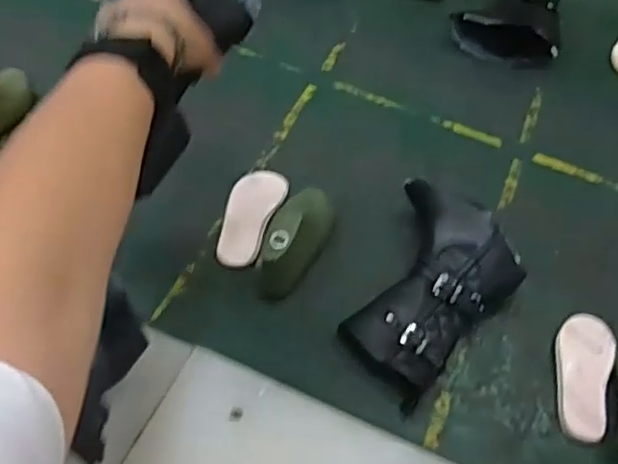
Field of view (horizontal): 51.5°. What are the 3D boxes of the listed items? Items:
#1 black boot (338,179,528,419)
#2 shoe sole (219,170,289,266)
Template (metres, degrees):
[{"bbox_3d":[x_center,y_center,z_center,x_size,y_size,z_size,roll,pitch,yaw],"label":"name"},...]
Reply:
[{"bbox_3d":[0.104,0.050,0.620,0.145,0.058,0.190,38,59,20],"label":"black boot"},{"bbox_3d":[-0.063,-0.019,0.676,0.053,0.016,0.126,18,54,7],"label":"shoe sole"}]

